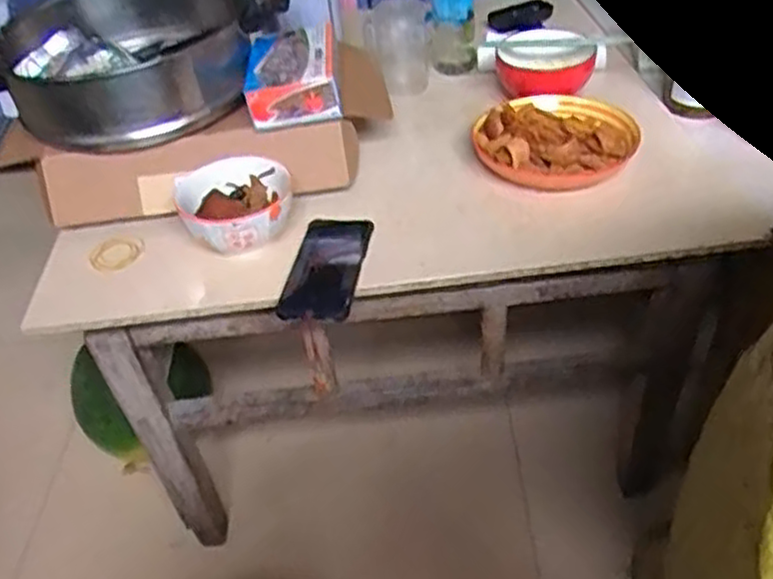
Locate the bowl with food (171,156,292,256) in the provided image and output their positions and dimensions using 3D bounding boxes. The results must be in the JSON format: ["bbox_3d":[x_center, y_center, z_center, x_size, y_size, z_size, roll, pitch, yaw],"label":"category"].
[{"bbox_3d":[-0.171,-0.097,0.841,0.120,0.066,0.137,-19,43,-14],"label":"bowl with food"}]

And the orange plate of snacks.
[{"bbox_3d":[0.200,-0.197,0.938,0.181,0.052,0.176,-3,42,3],"label":"orange plate of snacks"}]

